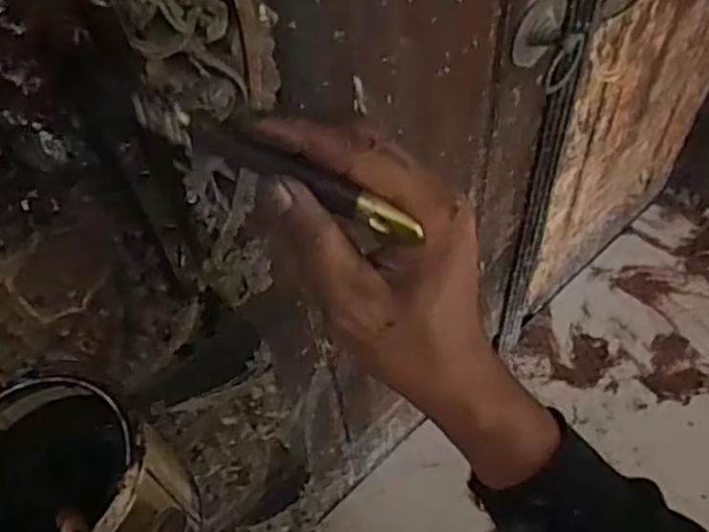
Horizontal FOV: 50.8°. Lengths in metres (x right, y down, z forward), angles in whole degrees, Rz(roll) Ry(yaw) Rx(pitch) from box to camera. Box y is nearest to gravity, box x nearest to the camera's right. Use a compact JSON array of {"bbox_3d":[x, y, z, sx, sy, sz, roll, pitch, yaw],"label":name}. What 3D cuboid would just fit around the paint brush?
[{"bbox_3d":[-0.034,-0.042,0.311,0.129,0.017,0.010,25,61,9],"label":"paint brush"}]

